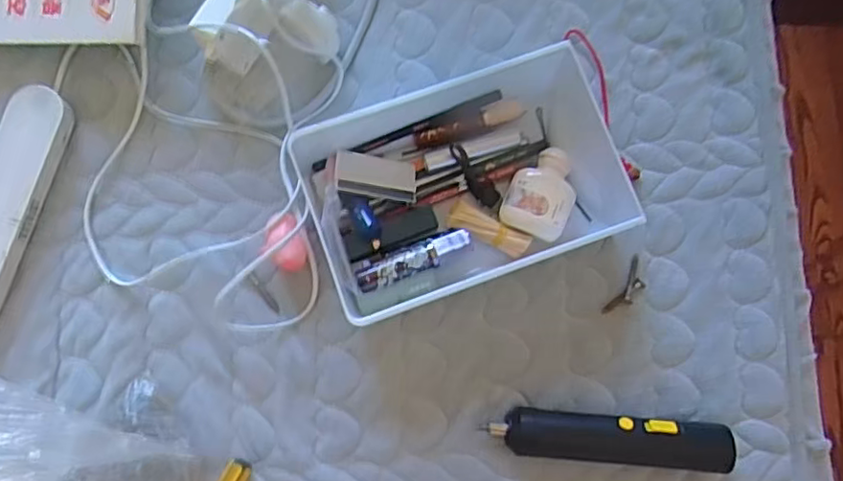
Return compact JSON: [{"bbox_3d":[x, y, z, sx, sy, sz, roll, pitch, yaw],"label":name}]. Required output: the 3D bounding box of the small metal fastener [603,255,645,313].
[{"bbox_3d":[0.166,0.038,0.477,0.018,0.004,0.053,32,81,1],"label":"small metal fastener"}]

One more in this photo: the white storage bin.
[{"bbox_3d":[0.038,-0.050,0.453,0.246,0.059,0.158,-19,84,-7],"label":"white storage bin"}]

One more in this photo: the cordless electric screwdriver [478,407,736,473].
[{"bbox_3d":[0.141,0.148,0.447,0.172,0.031,0.035,5,84,-3],"label":"cordless electric screwdriver"}]

